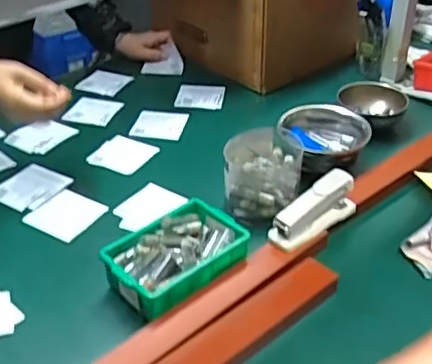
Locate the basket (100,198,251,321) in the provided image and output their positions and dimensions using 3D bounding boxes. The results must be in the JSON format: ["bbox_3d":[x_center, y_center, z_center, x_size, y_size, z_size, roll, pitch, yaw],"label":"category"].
[{"bbox_3d":[-0.045,0.089,0.664,0.151,0.053,0.101,-29,43,-34],"label":"basket"}]

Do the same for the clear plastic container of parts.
[{"bbox_3d":[0.061,-0.005,0.778,0.101,0.092,0.112,4,35,7],"label":"clear plastic container of parts"}]

